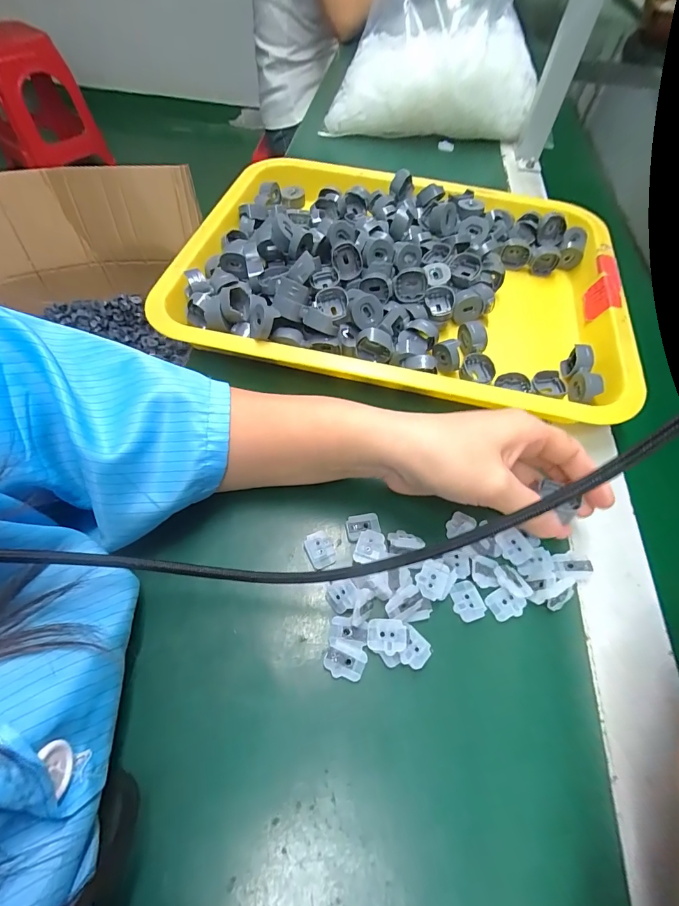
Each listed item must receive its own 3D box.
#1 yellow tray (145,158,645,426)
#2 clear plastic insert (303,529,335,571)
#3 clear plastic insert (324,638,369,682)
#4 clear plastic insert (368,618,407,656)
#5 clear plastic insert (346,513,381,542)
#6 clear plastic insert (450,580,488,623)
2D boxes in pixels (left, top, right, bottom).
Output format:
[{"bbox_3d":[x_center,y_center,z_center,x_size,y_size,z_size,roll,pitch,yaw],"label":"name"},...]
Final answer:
[{"bbox_3d":[0.059,-0.172,0.354,0.384,0.045,0.301,14,58,5],"label":"yellow tray"},{"bbox_3d":[-0.012,0.060,0.240,0.017,0.006,0.020,-16,60,-13],"label":"clear plastic insert"},{"bbox_3d":[0.003,0.111,0.207,0.021,0.005,0.016,22,59,10],"label":"clear plastic insert"},{"bbox_3d":[0.026,0.099,0.209,0.019,0.006,0.017,4,57,-1],"label":"clear plastic insert"},{"bbox_3d":[0.015,0.047,0.248,0.023,0.006,0.017,-11,59,-10],"label":"clear plastic insert"},{"bbox_3d":[0.075,0.087,0.227,0.017,0.004,0.022,-14,60,-12],"label":"clear plastic insert"}]

